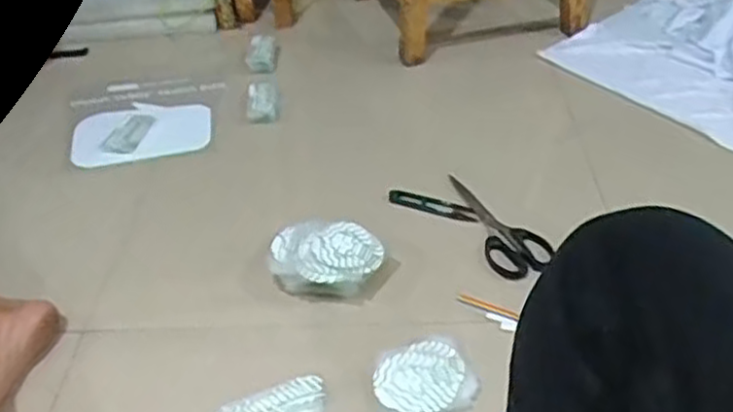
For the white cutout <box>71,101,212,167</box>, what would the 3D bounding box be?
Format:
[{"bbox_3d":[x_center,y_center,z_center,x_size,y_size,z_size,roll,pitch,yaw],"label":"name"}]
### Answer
[{"bbox_3d":[-0.326,-0.111,1.059,0.193,0.009,0.128,-12,39,-10],"label":"white cutout"}]

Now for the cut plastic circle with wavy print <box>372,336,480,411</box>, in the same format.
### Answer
[{"bbox_3d":[0.055,0.170,0.703,0.093,0.018,0.088,-2,39,2],"label":"cut plastic circle with wavy print"}]

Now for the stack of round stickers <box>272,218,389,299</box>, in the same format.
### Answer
[{"bbox_3d":[-0.045,0.061,0.808,0.125,0.051,0.087,3,39,8],"label":"stack of round stickers"}]

